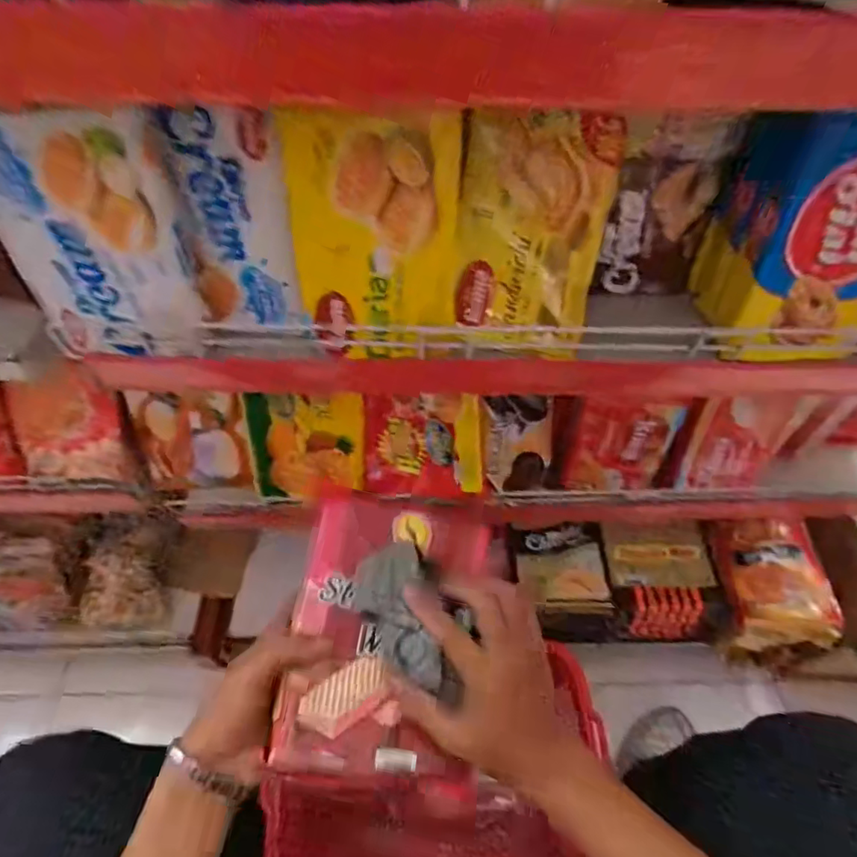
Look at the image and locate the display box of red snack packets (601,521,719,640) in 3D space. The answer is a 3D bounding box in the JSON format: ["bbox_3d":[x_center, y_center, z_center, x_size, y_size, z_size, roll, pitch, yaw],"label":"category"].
[{"bbox_3d":[0.344,0.220,0.823,0.152,0.062,0.153,-3,55,-3],"label":"display box of red snack packets"}]

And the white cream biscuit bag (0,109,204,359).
[{"bbox_3d":[-0.245,-0.129,0.413,0.129,0.192,0.033,5,54,2],"label":"white cream biscuit bag"}]

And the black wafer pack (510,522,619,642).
[{"bbox_3d":[0.201,0.221,0.822,0.126,0.047,0.165,-3,55,-3],"label":"black wafer pack"}]

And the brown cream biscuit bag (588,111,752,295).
[{"bbox_3d":[0.197,-0.184,0.475,0.087,0.146,0.036,5,55,3],"label":"brown cream biscuit bag"}]

